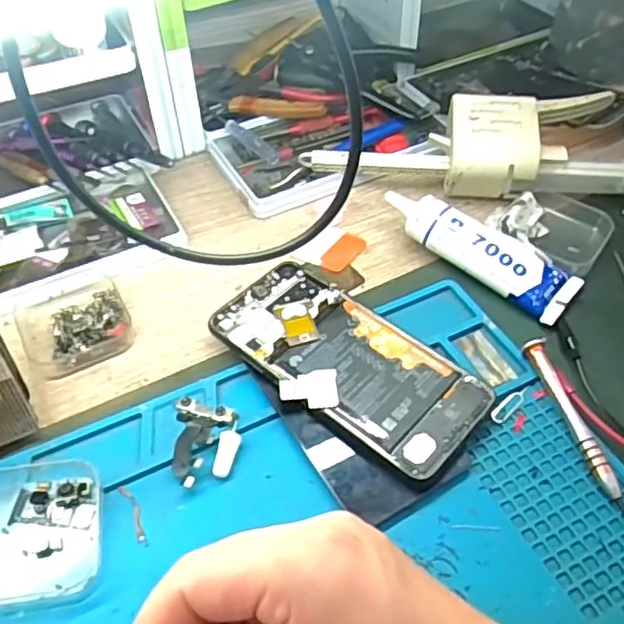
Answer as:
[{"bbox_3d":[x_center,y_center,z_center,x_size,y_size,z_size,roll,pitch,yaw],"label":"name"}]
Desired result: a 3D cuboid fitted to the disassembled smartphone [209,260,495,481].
[{"bbox_3d":[0.018,0.029,0.376,0.157,0.013,0.074,34,57,25],"label":"disassembled smartphone"}]

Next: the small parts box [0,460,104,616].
[{"bbox_3d":[-0.133,0.103,0.313,0.063,0.014,0.068,-7,50,-7],"label":"small parts box"}]

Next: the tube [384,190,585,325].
[{"bbox_3d":[0.109,-0.044,0.434,0.134,0.027,0.039,32,56,24],"label":"tube"}]

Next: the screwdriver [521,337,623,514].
[{"bbox_3d":[0.142,0.061,0.346,0.010,0.014,0.114,-11,50,-10],"label":"screwdriver"}]

